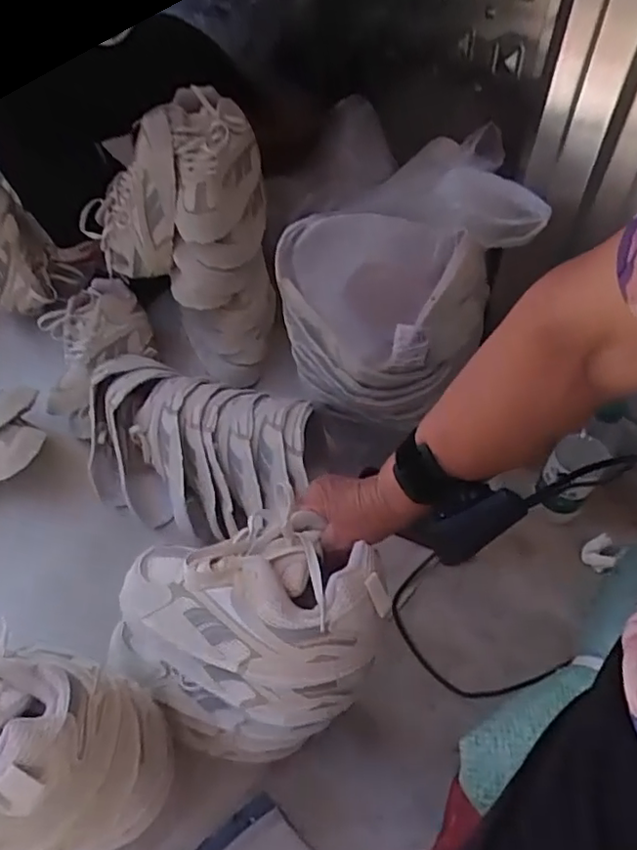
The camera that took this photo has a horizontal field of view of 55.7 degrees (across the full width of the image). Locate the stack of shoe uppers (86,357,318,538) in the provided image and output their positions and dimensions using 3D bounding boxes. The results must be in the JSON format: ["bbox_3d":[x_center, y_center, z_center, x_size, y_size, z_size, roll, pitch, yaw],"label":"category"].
[{"bbox_3d":[-0.173,0.025,0.820,0.354,0.151,0.204,21,54,17],"label":"stack of shoe uppers"}]

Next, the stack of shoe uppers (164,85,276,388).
[{"bbox_3d":[-0.145,-0.270,0.894,0.137,0.425,0.152,-4,19,-3],"label":"stack of shoe uppers"}]

